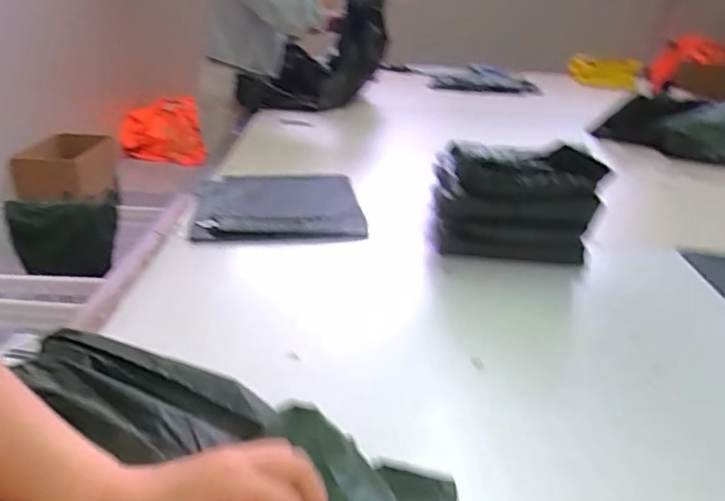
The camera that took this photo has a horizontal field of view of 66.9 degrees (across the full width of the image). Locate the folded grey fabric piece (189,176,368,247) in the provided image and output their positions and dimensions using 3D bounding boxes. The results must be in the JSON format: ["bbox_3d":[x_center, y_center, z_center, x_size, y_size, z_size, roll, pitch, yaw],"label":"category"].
[{"bbox_3d":[-0.157,-0.088,1.059,0.314,0.023,0.293,-3,27,-13],"label":"folded grey fabric piece"}]

